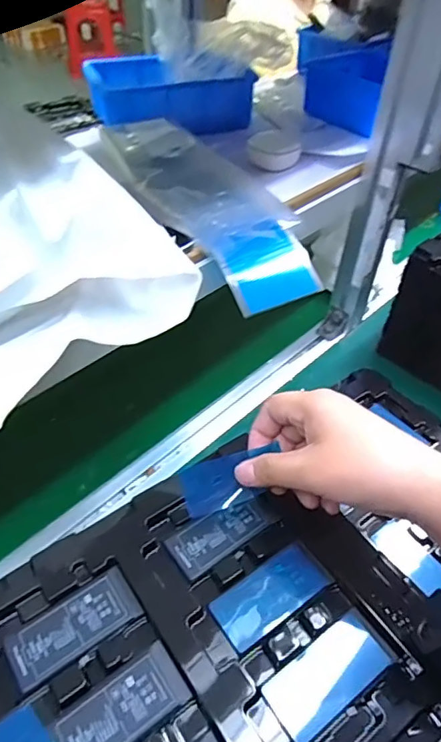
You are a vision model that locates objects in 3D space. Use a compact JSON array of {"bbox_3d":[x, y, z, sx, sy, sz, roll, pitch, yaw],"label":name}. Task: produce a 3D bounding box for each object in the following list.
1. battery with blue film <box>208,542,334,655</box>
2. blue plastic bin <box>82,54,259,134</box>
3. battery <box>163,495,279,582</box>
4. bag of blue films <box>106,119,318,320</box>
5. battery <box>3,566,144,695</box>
[{"bbox_3d":[0.033,0.142,0.327,0.076,0.004,0.035,-26,52,-25],"label":"battery with blue film"},{"bbox_3d":[-0.070,-0.361,0.673,0.187,0.061,0.137,-22,50,-22],"label":"blue plastic bin"},{"bbox_3d":[0.003,0.110,0.355,0.077,0.004,0.034,-25,51,-24],"label":"battery"},{"bbox_3d":[-0.018,-0.179,0.533,0.111,0.057,0.305,-19,49,-20],"label":"bag of blue films"},{"bbox_3d":[-0.089,0.155,0.312,0.076,0.004,0.037,-26,51,-25],"label":"battery"}]

